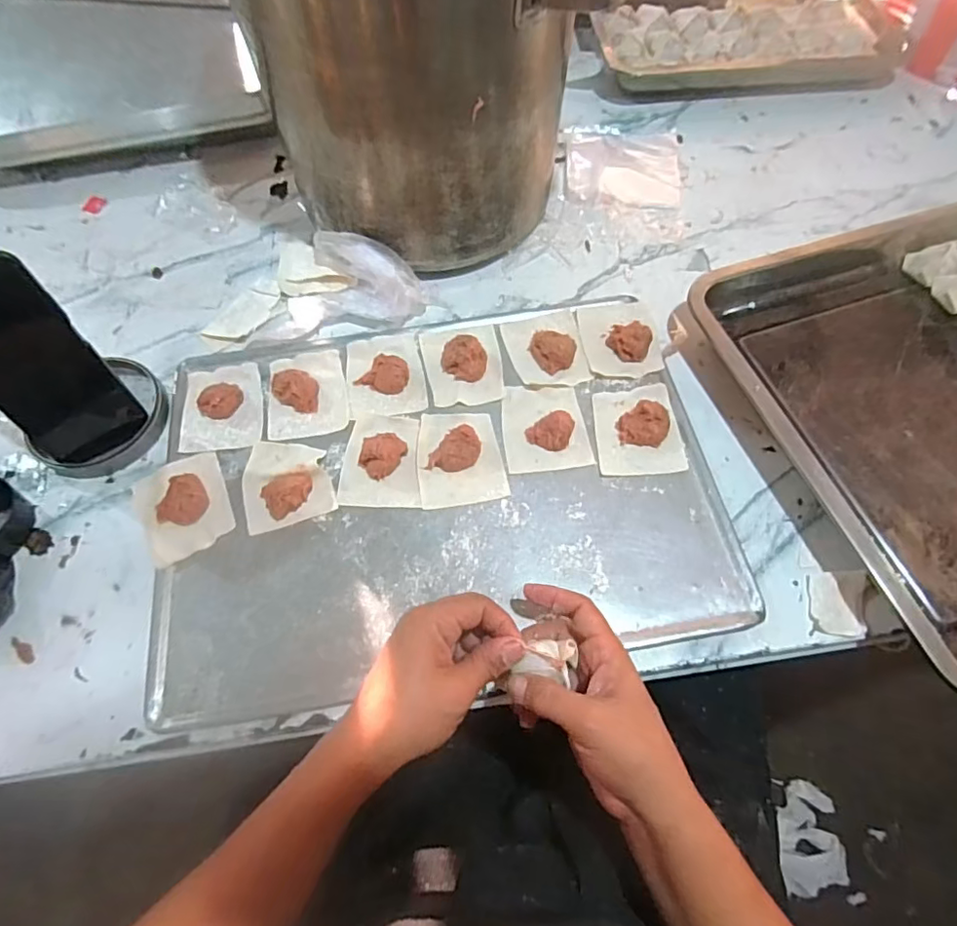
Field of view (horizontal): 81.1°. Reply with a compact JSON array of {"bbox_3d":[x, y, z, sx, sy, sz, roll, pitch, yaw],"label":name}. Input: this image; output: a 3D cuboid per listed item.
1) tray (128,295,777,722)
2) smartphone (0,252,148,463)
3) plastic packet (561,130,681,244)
[{"bbox_3d":[-0.040,0.007,0.472,0.450,0.025,0.333,-11,62,-4],"label":"tray"},{"bbox_3d":[-0.343,-0.075,0.437,0.012,0.167,0.079,29,60,28],"label":"smartphone"},{"bbox_3d":[0.166,-0.327,0.639,0.133,0.025,0.186,7,62,5],"label":"plastic packet"}]

